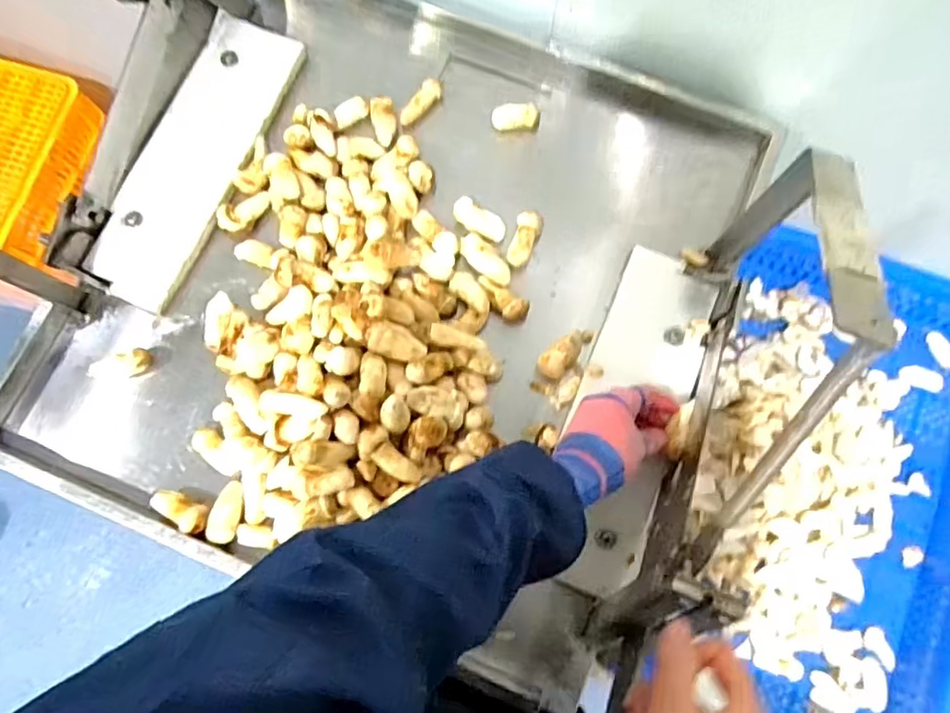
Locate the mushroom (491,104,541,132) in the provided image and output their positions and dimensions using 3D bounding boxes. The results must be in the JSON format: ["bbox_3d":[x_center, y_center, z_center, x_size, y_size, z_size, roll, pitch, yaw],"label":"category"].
[{"bbox_3d":[0.045,-0.247,0.609,0.053,0.020,0.022,-7,77,-14],"label":"mushroom"}]

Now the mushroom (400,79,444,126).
[{"bbox_3d":[-0.056,-0.266,0.615,0.018,0.012,0.058,34,81,8],"label":"mushroom"}]

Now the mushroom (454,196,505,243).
[{"bbox_3d":[0.004,-0.136,0.591,0.056,0.020,0.026,30,80,7],"label":"mushroom"}]

